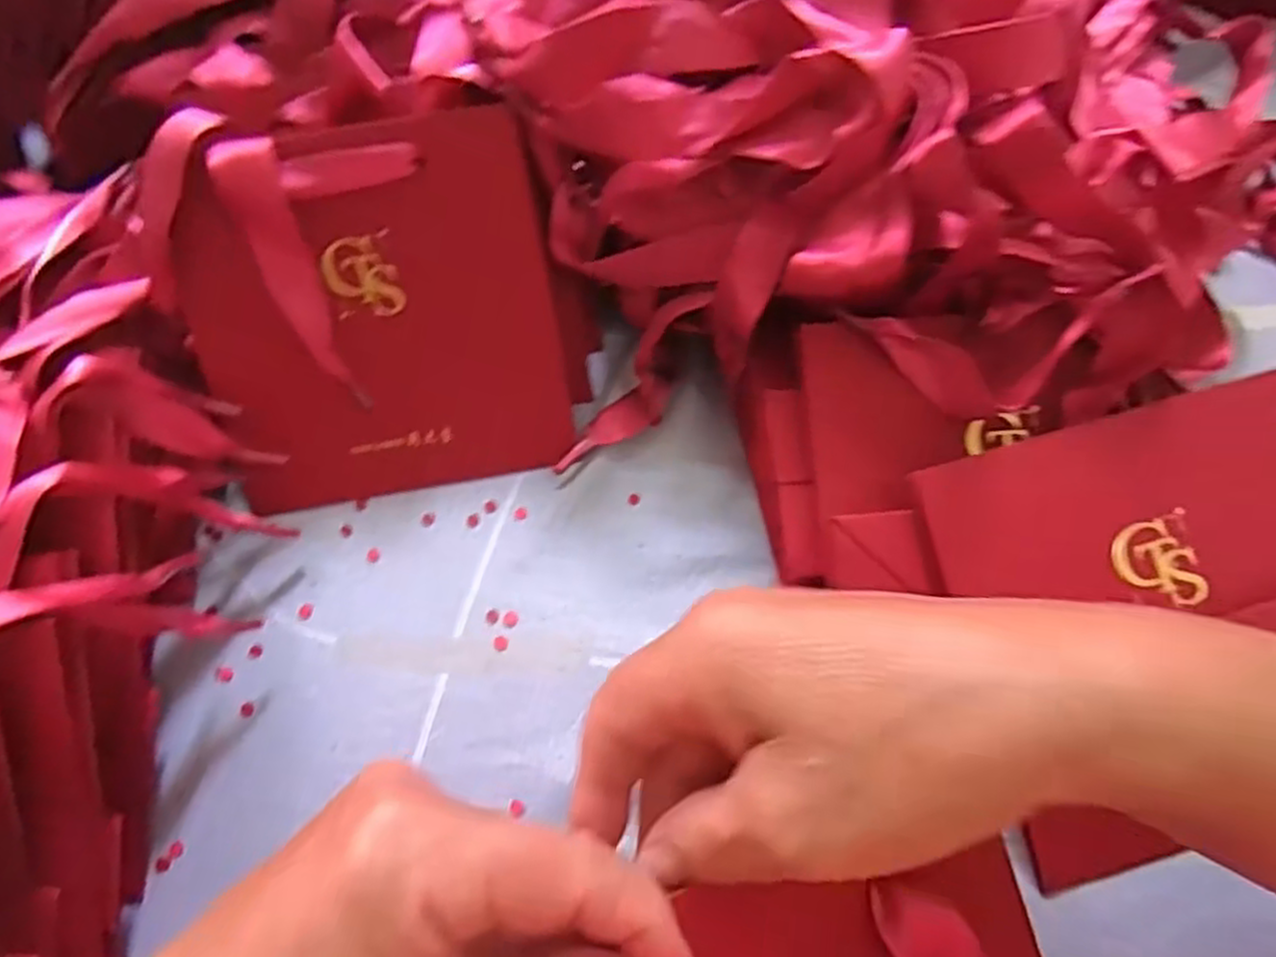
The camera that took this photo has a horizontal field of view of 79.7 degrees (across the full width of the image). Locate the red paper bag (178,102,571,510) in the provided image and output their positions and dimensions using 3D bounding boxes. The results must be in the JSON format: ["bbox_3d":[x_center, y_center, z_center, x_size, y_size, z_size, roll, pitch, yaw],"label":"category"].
[{"bbox_3d":[-0.100,-0.060,0.296,0.137,0.139,0.013,-10,22,-4],"label":"red paper bag"}]

